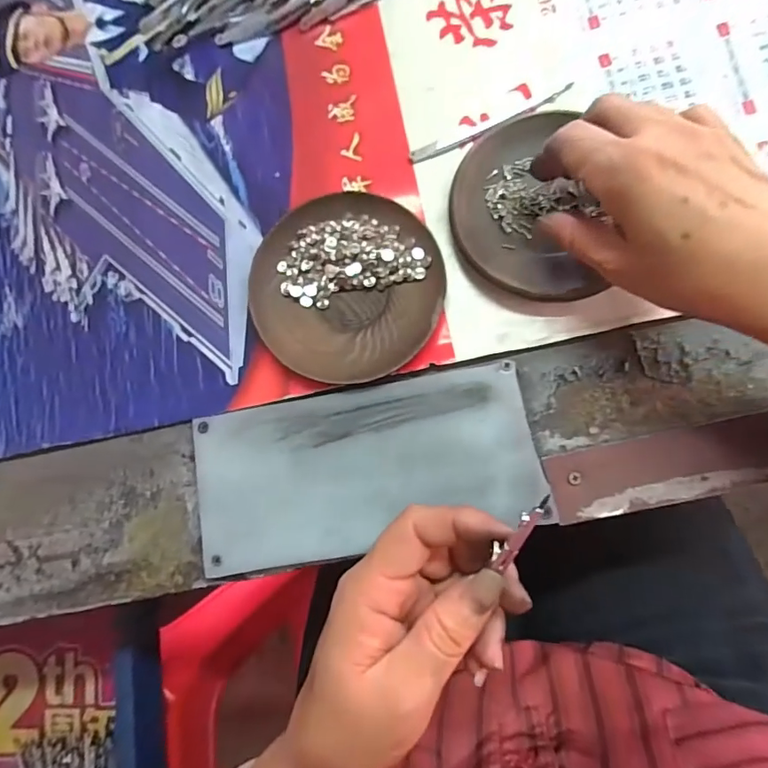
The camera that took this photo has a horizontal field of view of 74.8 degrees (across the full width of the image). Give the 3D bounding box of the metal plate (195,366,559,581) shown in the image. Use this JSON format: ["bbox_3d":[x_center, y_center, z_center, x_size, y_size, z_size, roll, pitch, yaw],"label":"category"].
[{"bbox_3d":[-0.012,0.049,0.292,0.196,0.008,0.092,-11,81,6],"label":"metal plate"}]

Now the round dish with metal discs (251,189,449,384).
[{"bbox_3d":[-0.023,-0.060,0.307,0.112,0.014,0.117,-1,83,7],"label":"round dish with metal discs"}]

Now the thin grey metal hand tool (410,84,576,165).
[{"bbox_3d":[0.067,-0.163,0.315,0.108,0.005,0.007,-23,81,3],"label":"thin grey metal hand tool"}]

